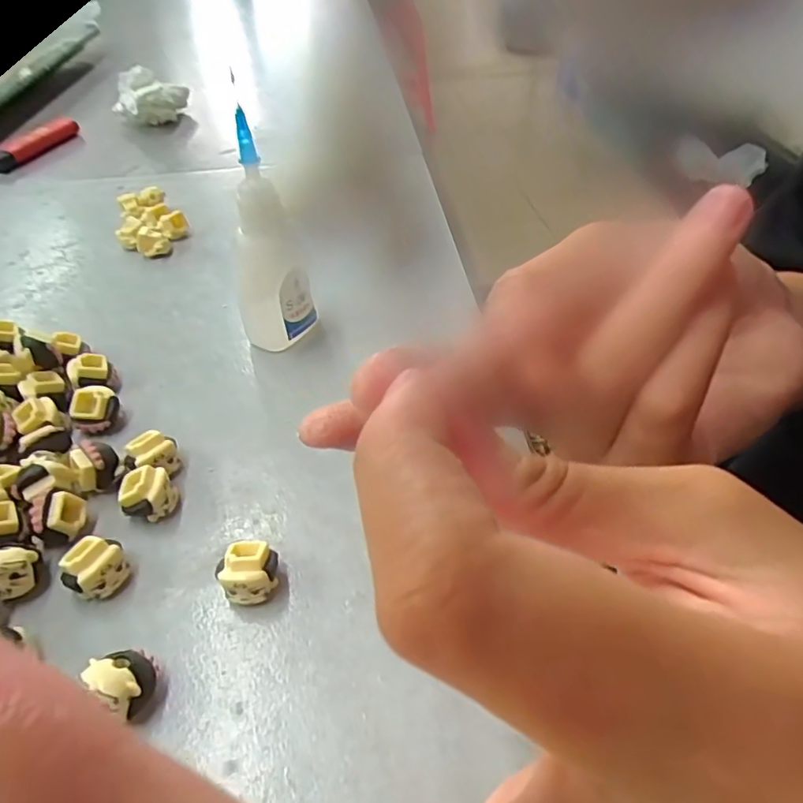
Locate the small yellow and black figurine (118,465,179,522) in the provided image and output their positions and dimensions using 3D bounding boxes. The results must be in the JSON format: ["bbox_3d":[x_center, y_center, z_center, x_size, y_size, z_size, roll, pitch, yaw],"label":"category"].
[{"bbox_3d":[-0.081,0.030,0.184,0.016,0.014,0.014,-24,48,-20],"label":"small yellow and black figurine"}]

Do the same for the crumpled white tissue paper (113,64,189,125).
[{"bbox_3d":[-0.198,-0.242,0.460,0.057,0.035,0.051,-16,46,-14],"label":"crumpled white tissue paper"}]

